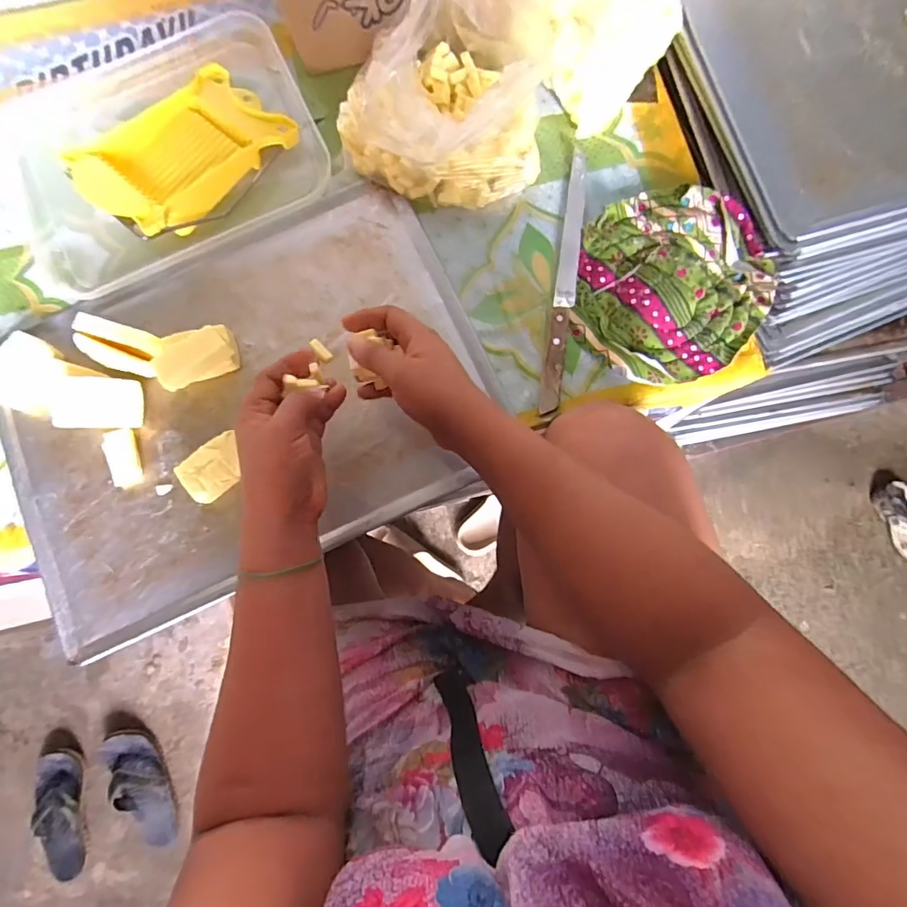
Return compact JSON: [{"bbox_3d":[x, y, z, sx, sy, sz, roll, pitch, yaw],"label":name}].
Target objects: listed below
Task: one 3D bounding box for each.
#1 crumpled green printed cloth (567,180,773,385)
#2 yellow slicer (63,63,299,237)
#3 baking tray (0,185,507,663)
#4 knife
[{"bbox_3d":[0.205,-0.156,0.456,0.171,0.027,0.178,9,82,4],"label":"crumpled green printed cloth"},{"bbox_3d":[-0.267,-0.300,0.481,0.128,0.057,0.192,38,85,8],"label":"yellow slicer"},{"bbox_3d":[-0.199,-0.052,0.471,0.447,0.034,0.327,-24,83,0],"label":"baking tray"},{"bbox_3d":[0.108,-0.167,0.469,0.020,0.013,0.262,8,82,4],"label":"knife"}]

